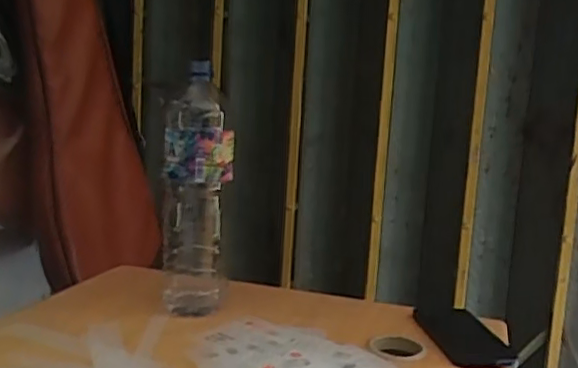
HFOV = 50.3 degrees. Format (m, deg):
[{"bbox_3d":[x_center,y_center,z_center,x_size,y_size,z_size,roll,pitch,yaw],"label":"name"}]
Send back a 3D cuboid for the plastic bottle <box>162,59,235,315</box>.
[{"bbox_3d":[-0.115,0.013,0.766,0.079,0.304,0.073,2,9,-14],"label":"plastic bottle"}]

